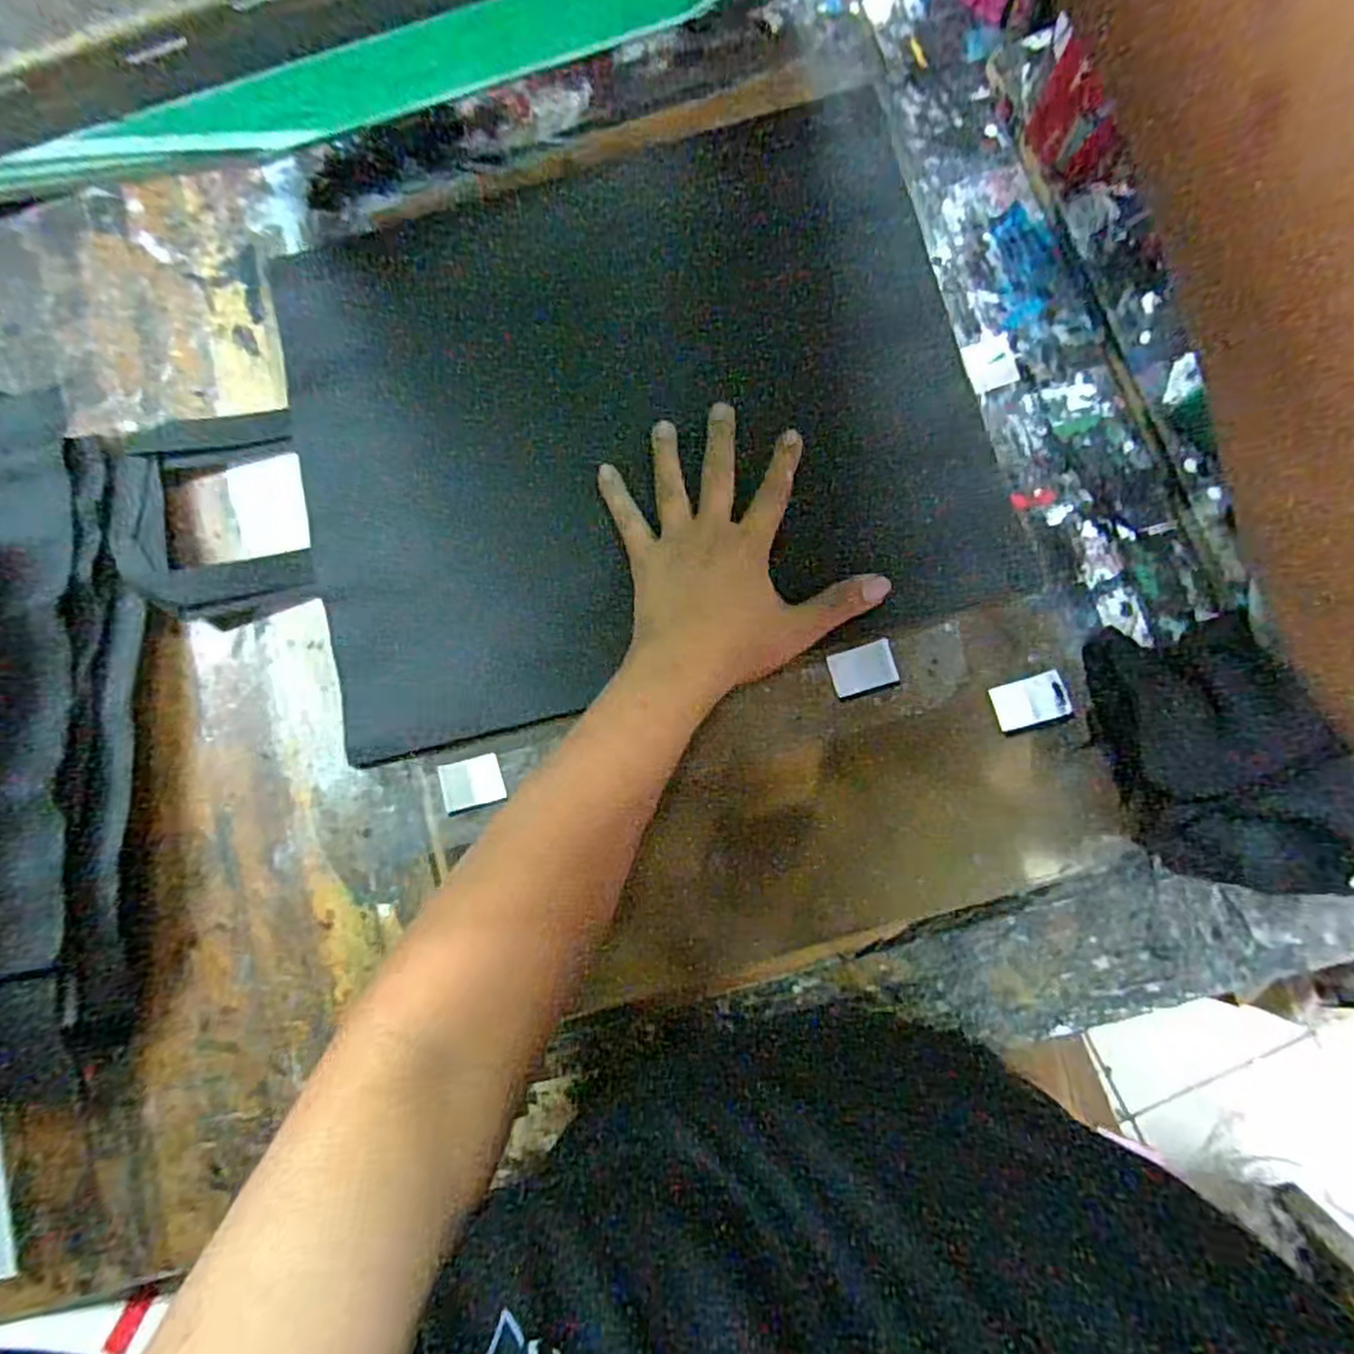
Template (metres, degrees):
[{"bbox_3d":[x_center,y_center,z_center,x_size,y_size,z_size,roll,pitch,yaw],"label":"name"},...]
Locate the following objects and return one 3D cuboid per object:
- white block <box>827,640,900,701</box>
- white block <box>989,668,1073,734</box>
[{"bbox_3d":[0.115,-0.005,0.443,0.039,0.007,0.029,-17,81,2],"label":"white block"},{"bbox_3d":[0.214,0.015,0.433,0.042,0.005,0.030,-16,81,2],"label":"white block"}]

